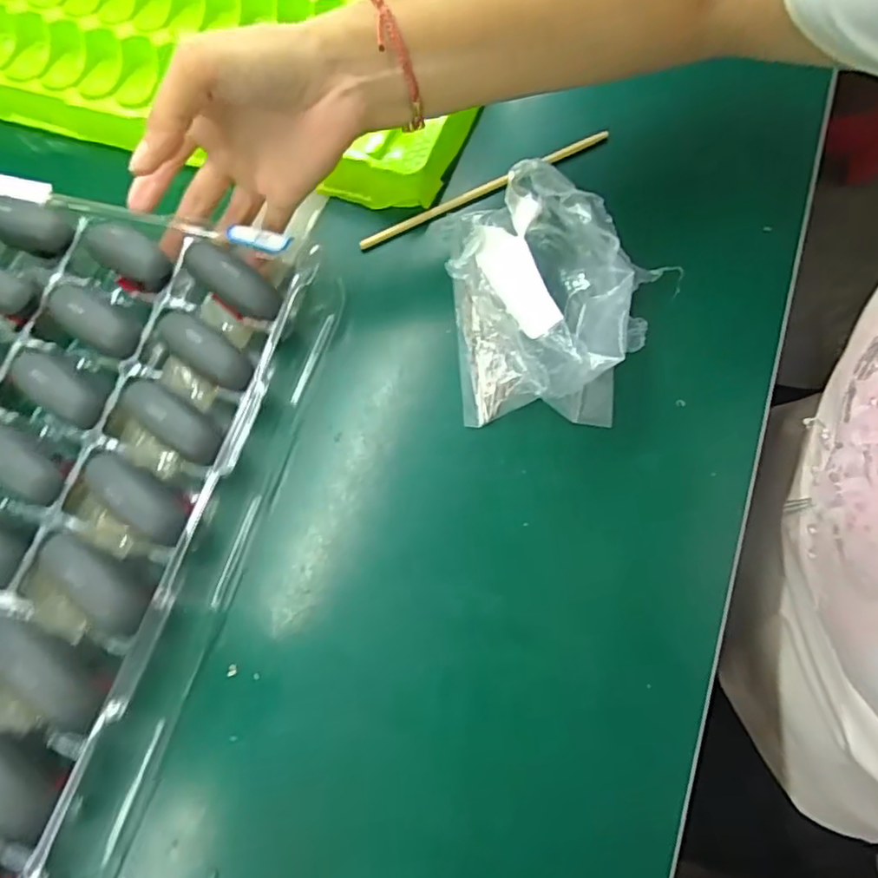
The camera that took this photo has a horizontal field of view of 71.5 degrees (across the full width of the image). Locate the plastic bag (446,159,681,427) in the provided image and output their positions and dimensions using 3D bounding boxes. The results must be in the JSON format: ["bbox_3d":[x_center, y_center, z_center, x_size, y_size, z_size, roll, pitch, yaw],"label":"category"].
[{"bbox_3d":[0.062,-0.077,0.339,0.104,0.067,0.120,-3,68,1],"label":"plastic bag"}]

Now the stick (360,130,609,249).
[{"bbox_3d":[0.032,-0.169,0.408,0.186,0.012,0.008,-28,70,-8],"label":"stick"}]

